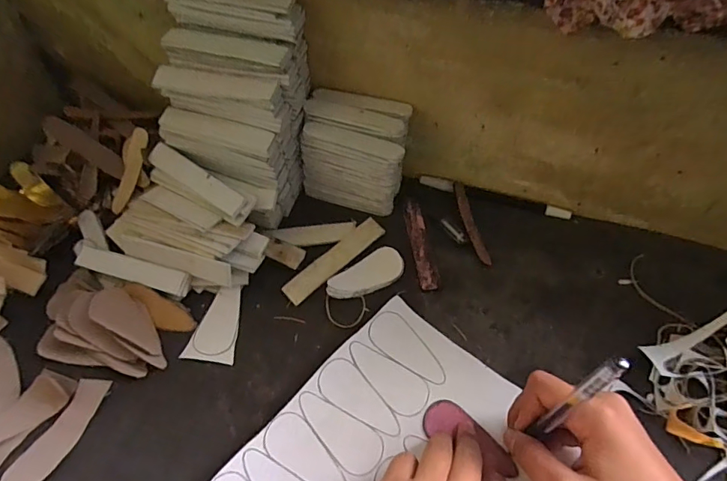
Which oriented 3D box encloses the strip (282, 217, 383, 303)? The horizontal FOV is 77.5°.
[{"bbox_3d":[-0.025,0.016,0.411,0.109,0.004,0.024,-39,64,-23],"label":"strip"}]

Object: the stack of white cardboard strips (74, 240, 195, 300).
[{"bbox_3d":[-0.206,0.024,0.394,0.122,0.011,0.022,15,80,13],"label":"stack of white cardboard strips"}]

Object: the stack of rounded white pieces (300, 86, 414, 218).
[{"bbox_3d":[-0.007,-0.084,0.424,0.094,0.097,0.061,18,57,12],"label":"stack of rounded white pieces"}]

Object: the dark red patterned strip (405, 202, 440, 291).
[{"bbox_3d":[0.054,0.004,0.425,0.018,0.006,0.095,-7,56,-4],"label":"dark red patterned strip"}]

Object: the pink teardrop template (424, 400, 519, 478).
[{"bbox_3d":[0.076,0.140,0.321,0.070,0.009,0.028,29,60,30],"label":"pink teardrop template"}]

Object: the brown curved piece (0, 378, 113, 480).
[{"bbox_3d":[-0.219,0.139,0.325,0.026,0.009,0.085,25,59,17],"label":"brown curved piece"}]

